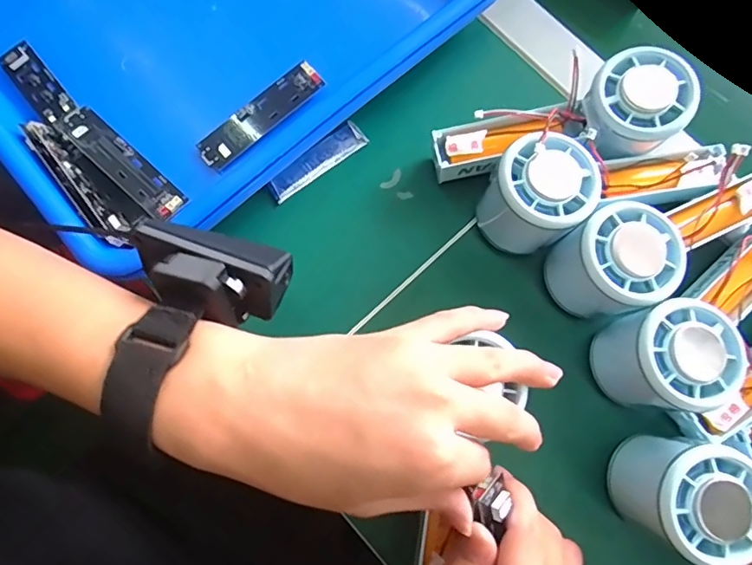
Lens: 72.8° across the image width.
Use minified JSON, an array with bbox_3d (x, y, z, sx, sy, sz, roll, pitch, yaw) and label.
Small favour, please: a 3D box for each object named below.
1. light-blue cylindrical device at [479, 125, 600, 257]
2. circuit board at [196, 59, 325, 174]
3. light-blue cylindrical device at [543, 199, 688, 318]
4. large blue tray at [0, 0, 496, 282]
[{"bbox_3d":[0.096,-0.050,0.312,0.056,0.064,0.055,43,79,8],"label":"light-blue cylindrical device"},{"bbox_3d":[-0.075,-0.109,0.332,0.090,0.004,0.024,-42,92,-5],"label":"circuit board"},{"bbox_3d":[0.137,-0.010,0.298,0.053,0.060,0.054,0,77,-1],"label":"light-blue cylindrical device"},{"bbox_3d":[-0.107,-0.191,0.350,0.336,0.048,0.250,-40,81,-10],"label":"large blue tray"}]

